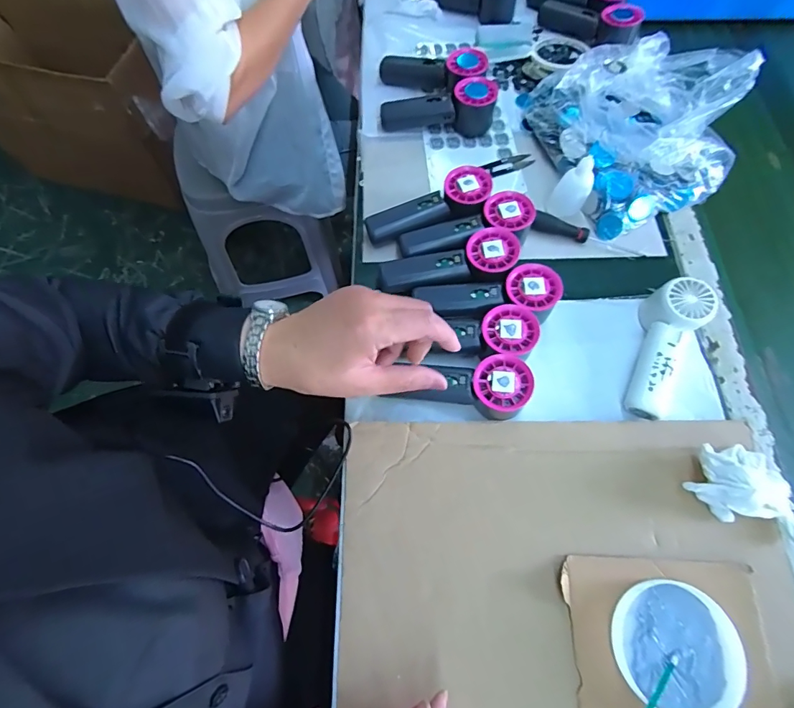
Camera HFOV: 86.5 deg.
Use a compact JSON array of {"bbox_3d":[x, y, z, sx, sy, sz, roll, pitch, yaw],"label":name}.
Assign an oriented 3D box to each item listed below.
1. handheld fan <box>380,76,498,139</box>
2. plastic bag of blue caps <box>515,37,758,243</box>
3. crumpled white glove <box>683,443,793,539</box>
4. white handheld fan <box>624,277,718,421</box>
[{"bbox_3d":[0.057,-0.338,0.581,0.156,0.058,0.053,-4,68,-4],"label":"handheld fan"},{"bbox_3d":[0.308,-0.301,0.541,0.199,0.105,0.248,-19,70,-10],"label":"plastic bag of blue caps"},{"bbox_3d":[0.335,0.124,0.393,0.108,0.050,0.070,18,68,5],"label":"crumpled white glove"},{"bbox_3d":[0.282,-0.007,0.448,0.050,0.054,0.148,28,69,9],"label":"white handheld fan"}]

